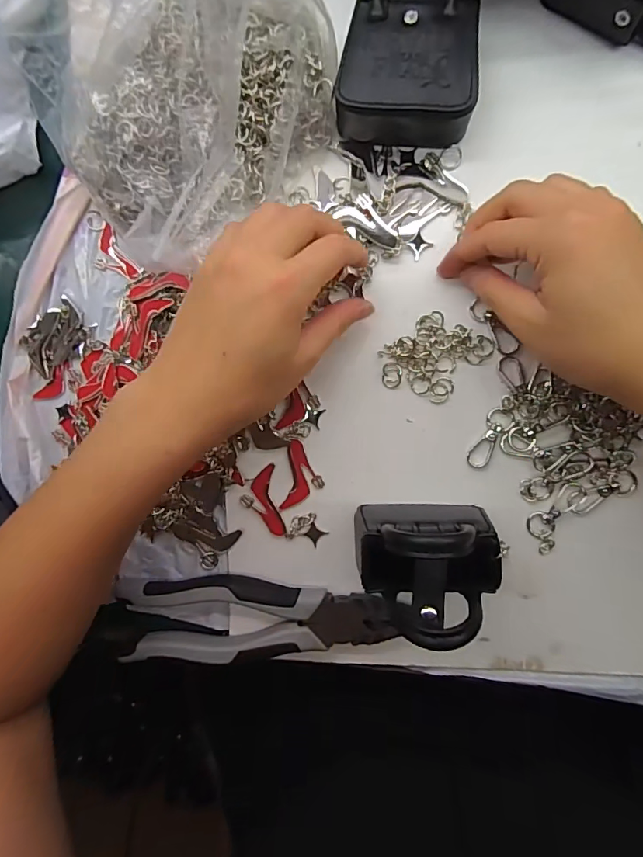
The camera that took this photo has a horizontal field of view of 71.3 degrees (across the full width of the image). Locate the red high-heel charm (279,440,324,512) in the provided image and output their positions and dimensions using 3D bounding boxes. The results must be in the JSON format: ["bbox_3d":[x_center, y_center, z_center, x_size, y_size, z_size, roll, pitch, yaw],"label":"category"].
[{"bbox_3d":[-0.011,0.032,0.288,0.025,0.004,0.045,9,94,8],"label":"red high-heel charm"}]

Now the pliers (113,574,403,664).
[{"bbox_3d":[-0.043,0.121,0.288,0.173,0.022,0.046,-2,92,8],"label":"pliers"}]

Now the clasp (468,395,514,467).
[{"bbox_3d":[0.105,0.003,0.274,0.015,0.004,0.048,26,96,6],"label":"clasp"}]

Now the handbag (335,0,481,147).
[{"bbox_3d":[0.056,-0.226,0.252,0.075,0.037,0.112,13,94,7],"label":"handbag"}]

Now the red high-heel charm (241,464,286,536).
[{"bbox_3d":[-0.040,0.049,0.293,0.025,0.004,0.045,-10,91,8],"label":"red high-heel charm"}]

